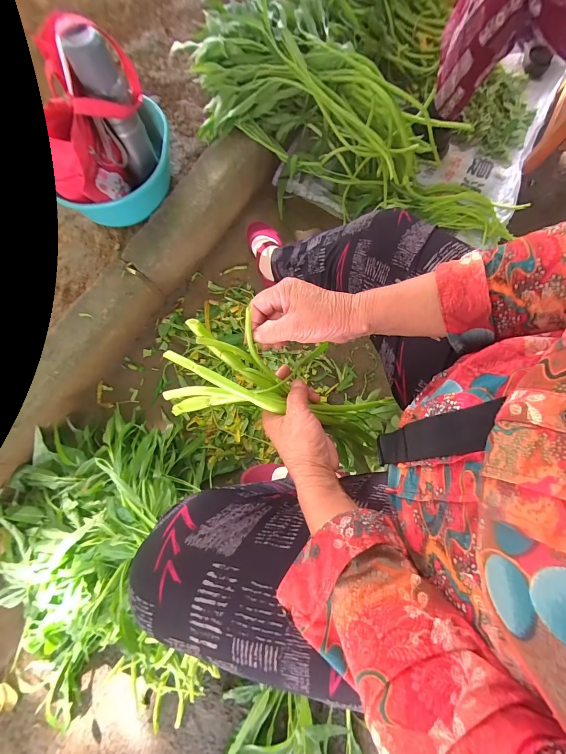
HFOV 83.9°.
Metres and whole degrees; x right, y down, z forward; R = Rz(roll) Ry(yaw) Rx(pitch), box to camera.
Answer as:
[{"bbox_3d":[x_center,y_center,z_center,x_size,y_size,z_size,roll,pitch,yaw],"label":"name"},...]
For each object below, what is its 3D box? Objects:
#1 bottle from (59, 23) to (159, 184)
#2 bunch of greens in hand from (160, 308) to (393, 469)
[{"bbox_3d":[-0.322,-0.520,0.623,0.059,0.239,0.069,8,77,4],"label":"bottle"},{"bbox_3d":[0.013,0.029,0.385,0.301,0.069,0.112,25,74,-24],"label":"bunch of greens in hand"}]

